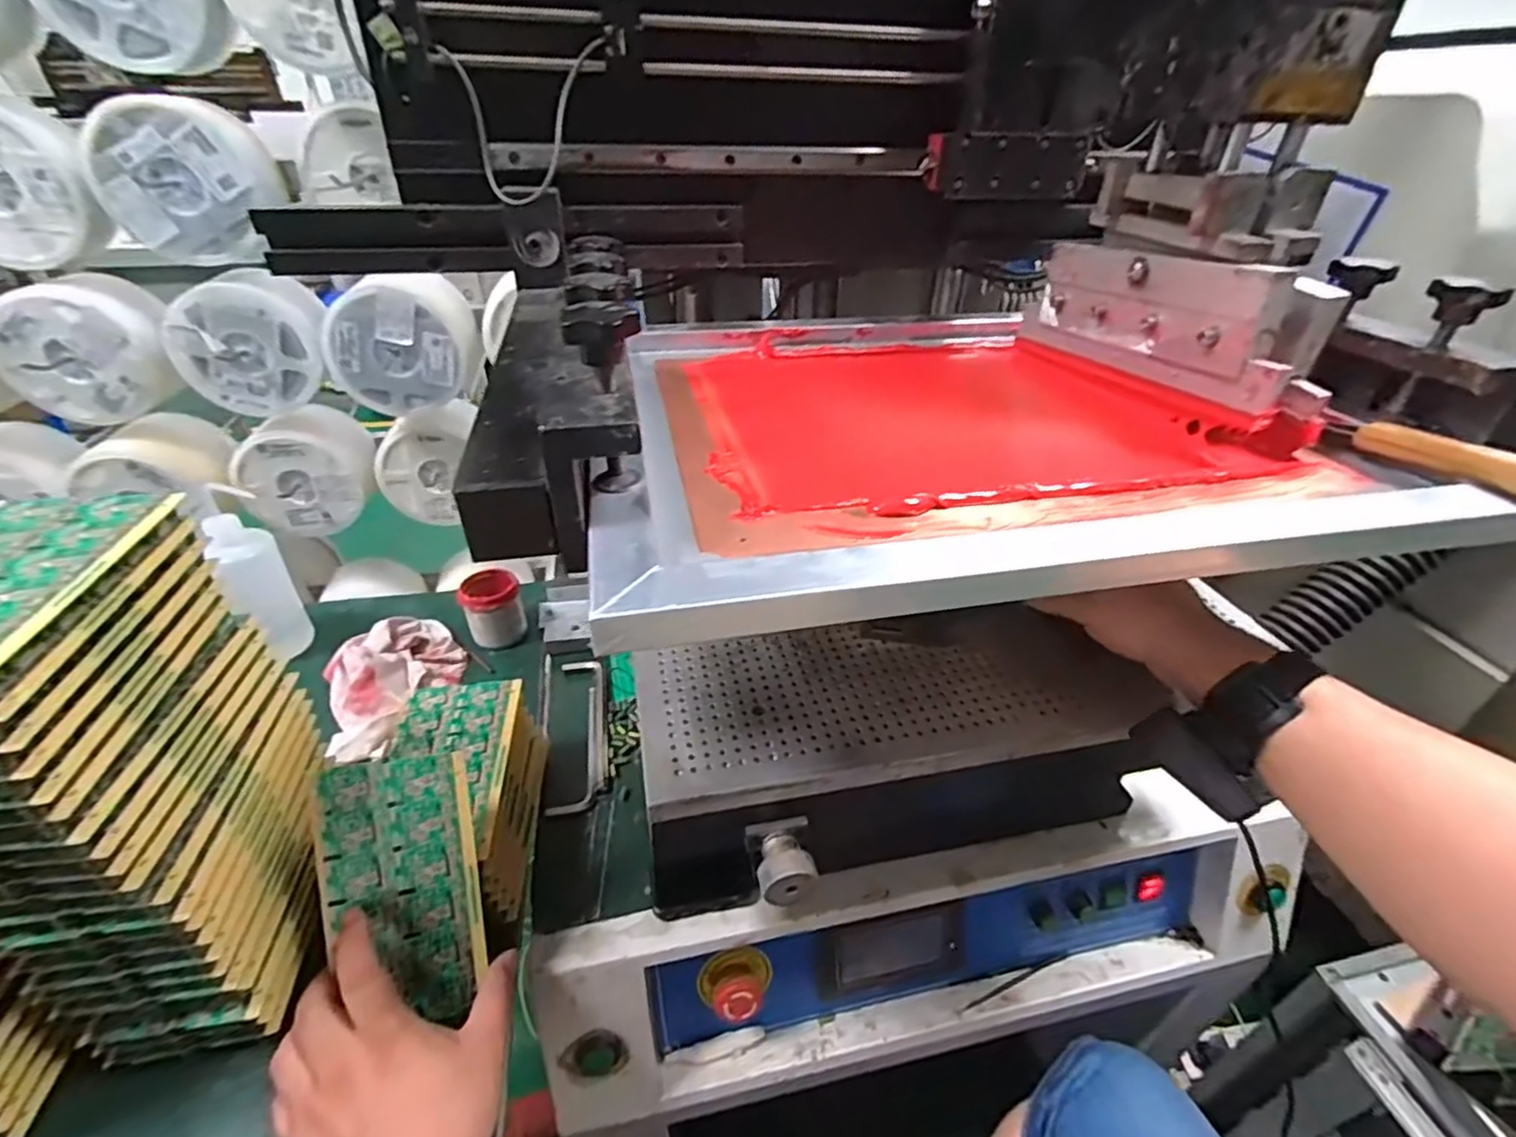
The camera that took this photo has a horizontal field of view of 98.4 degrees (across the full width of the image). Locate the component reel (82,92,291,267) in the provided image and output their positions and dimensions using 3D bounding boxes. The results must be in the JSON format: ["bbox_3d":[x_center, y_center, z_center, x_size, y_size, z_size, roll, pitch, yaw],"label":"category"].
[{"bbox_3d":[-0.702,-0.478,0.808,0.199,0.178,0.066,-24,40,1],"label":"component reel"}]

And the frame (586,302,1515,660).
[{"bbox_3d":[0.126,-0.115,0.453,0.465,0.043,0.440,-5,34,-11],"label":"frame"}]

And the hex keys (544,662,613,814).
[{"bbox_3d":[-0.173,0.161,0.654,0.053,0.018,0.181,-3,34,-8],"label":"hex keys"}]

